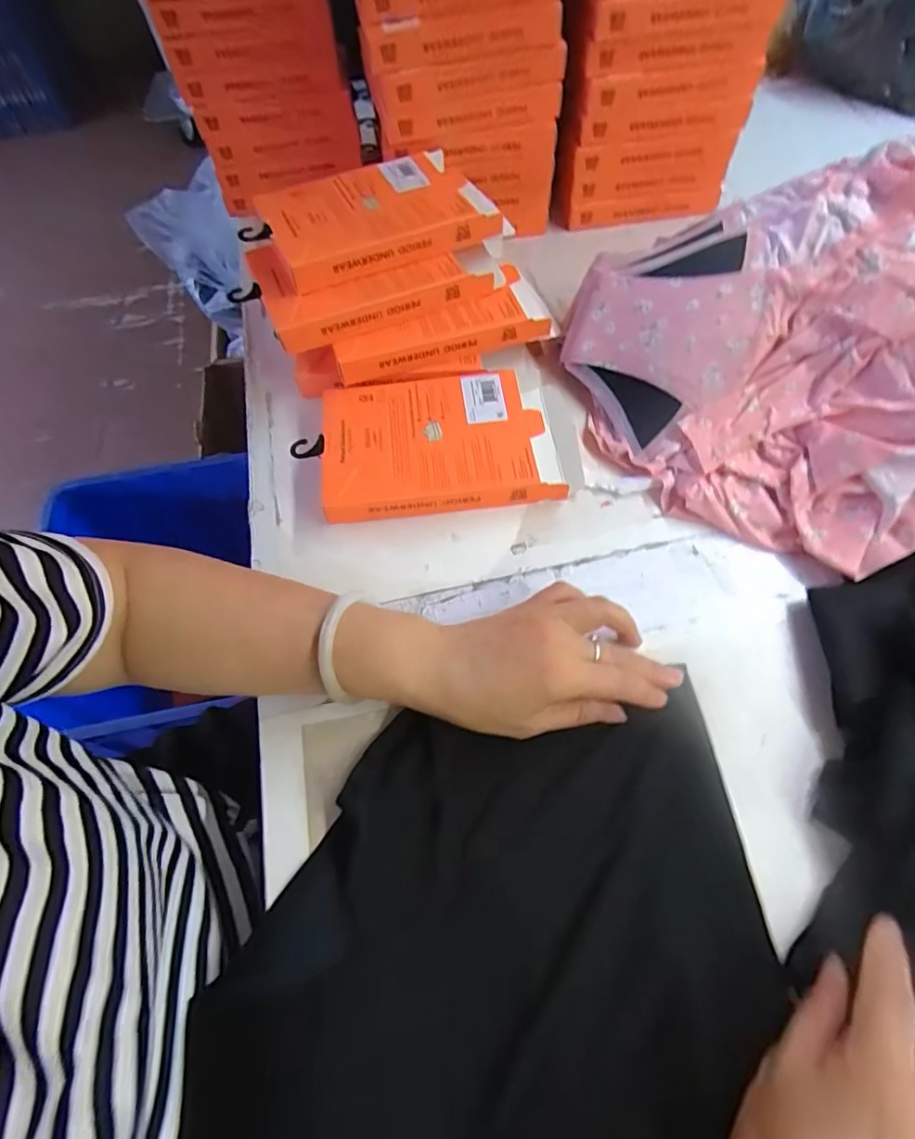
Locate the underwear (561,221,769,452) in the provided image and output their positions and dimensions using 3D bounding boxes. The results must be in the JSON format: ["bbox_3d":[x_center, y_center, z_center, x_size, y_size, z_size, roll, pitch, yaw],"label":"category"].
[{"bbox_3d":[0.169,-0.196,0.464,0.147,0.094,0.177,8,61,7],"label":"underwear"}]

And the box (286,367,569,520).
[{"bbox_3d":[-0.020,-0.107,0.463,0.196,0.030,0.130,-7,60,-2],"label":"box"}]

